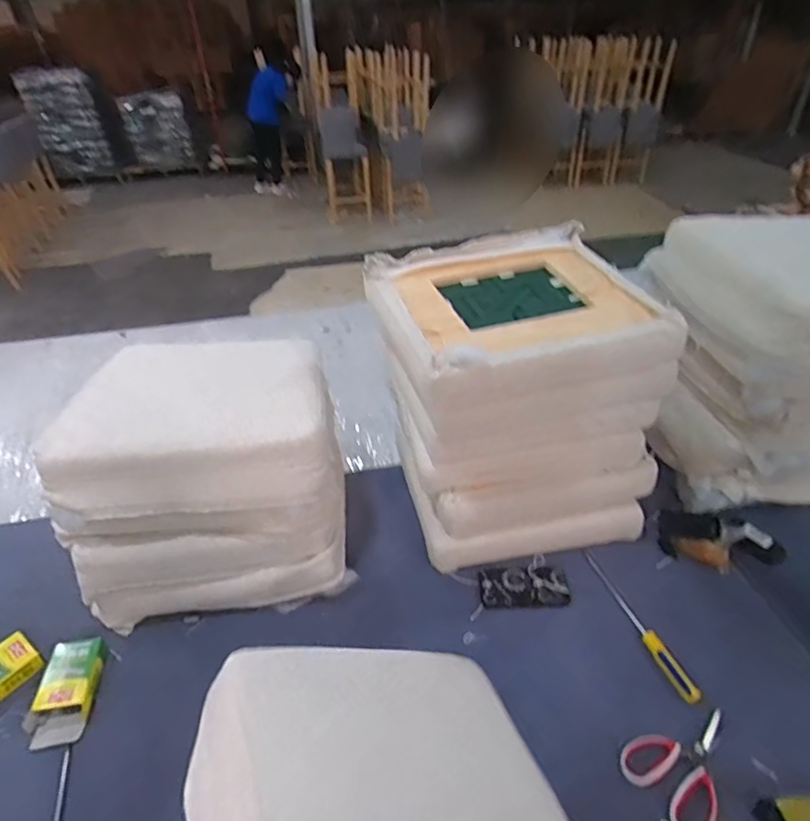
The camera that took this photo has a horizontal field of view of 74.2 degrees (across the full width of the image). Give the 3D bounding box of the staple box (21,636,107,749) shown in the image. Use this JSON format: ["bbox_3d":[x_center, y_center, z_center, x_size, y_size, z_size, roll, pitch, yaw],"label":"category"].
[{"bbox_3d":[-0.548,0.449,0.863,0.091,0.032,0.156,-6,36,-6],"label":"staple box"}]

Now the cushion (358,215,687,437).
[{"bbox_3d":[0.178,-0.173,0.982,0.439,0.139,0.434,-9,37,-10],"label":"cushion"}]

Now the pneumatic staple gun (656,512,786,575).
[{"bbox_3d":[0.612,0.249,1.041,0.224,0.061,0.121,19,41,26],"label":"pneumatic staple gun"}]

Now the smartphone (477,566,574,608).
[{"bbox_3d":[0.223,0.326,1.003,0.163,0.016,0.076,0,36,3],"label":"smartphone"}]

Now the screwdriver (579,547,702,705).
[{"bbox_3d":[0.404,0.361,0.951,0.035,0.024,0.313,-12,37,-13],"label":"screwdriver"}]

